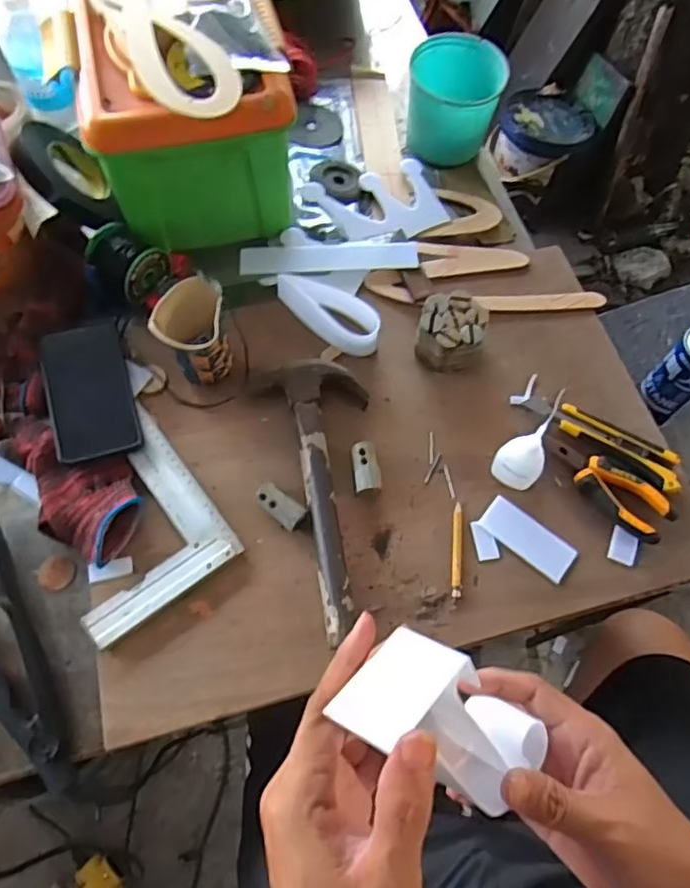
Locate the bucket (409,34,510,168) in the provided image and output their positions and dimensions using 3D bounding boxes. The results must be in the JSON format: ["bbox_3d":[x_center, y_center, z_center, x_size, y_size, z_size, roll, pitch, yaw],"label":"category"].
[{"bbox_3d":[0.139,-0.442,0.790,0.114,0.105,0.105,1,66,-2],"label":"bucket"}]

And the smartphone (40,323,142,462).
[{"bbox_3d":[-0.260,-0.054,0.622,0.080,0.006,0.147,-12,69,-20],"label":"smartphone"}]

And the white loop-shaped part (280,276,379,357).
[{"bbox_3d":[-0.020,-0.152,0.685,0.136,0.037,0.053,36,69,12],"label":"white loop-shaped part"}]

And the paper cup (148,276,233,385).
[{"bbox_3d":[-0.154,-0.106,0.623,0.067,0.093,0.071,1,66,-2],"label":"paper cup"}]

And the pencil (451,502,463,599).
[{"bbox_3d":[0.108,0.101,0.588,0.011,0.004,0.092,6,66,0],"label":"pencil"}]

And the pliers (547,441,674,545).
[{"bbox_3d":[0.264,0.038,0.609,0.048,0.013,0.132,-44,70,-5],"label":"pliers"}]

